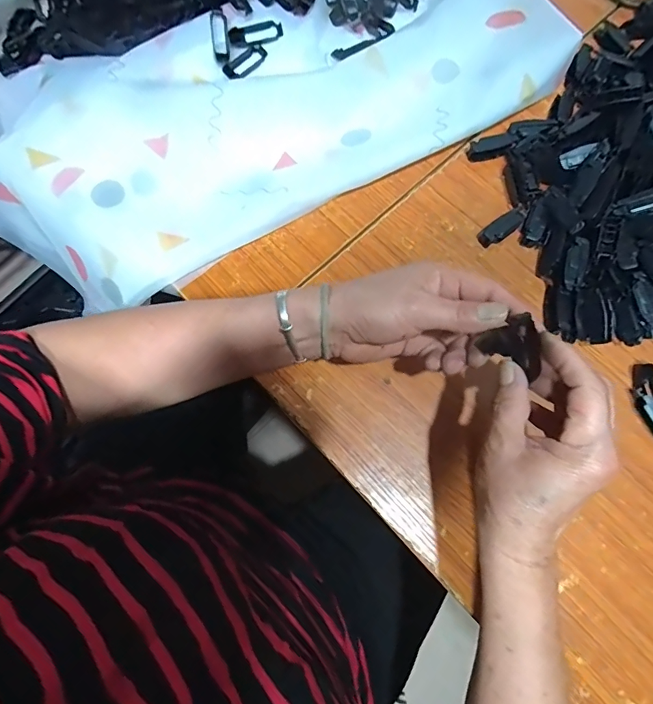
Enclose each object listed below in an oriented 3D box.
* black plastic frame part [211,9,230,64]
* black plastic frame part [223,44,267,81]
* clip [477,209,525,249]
[{"bbox_3d":[-0.113,-0.333,0.447,0.016,0.008,0.058,-6,90,0],"label":"black plastic frame part"},{"bbox_3d":[-0.089,-0.308,0.451,0.021,0.013,0.060,33,66,9],"label":"black plastic frame part"},{"bbox_3d":[0.170,-0.120,0.411,0.046,0.017,0.019,-34,77,6],"label":"clip"}]

